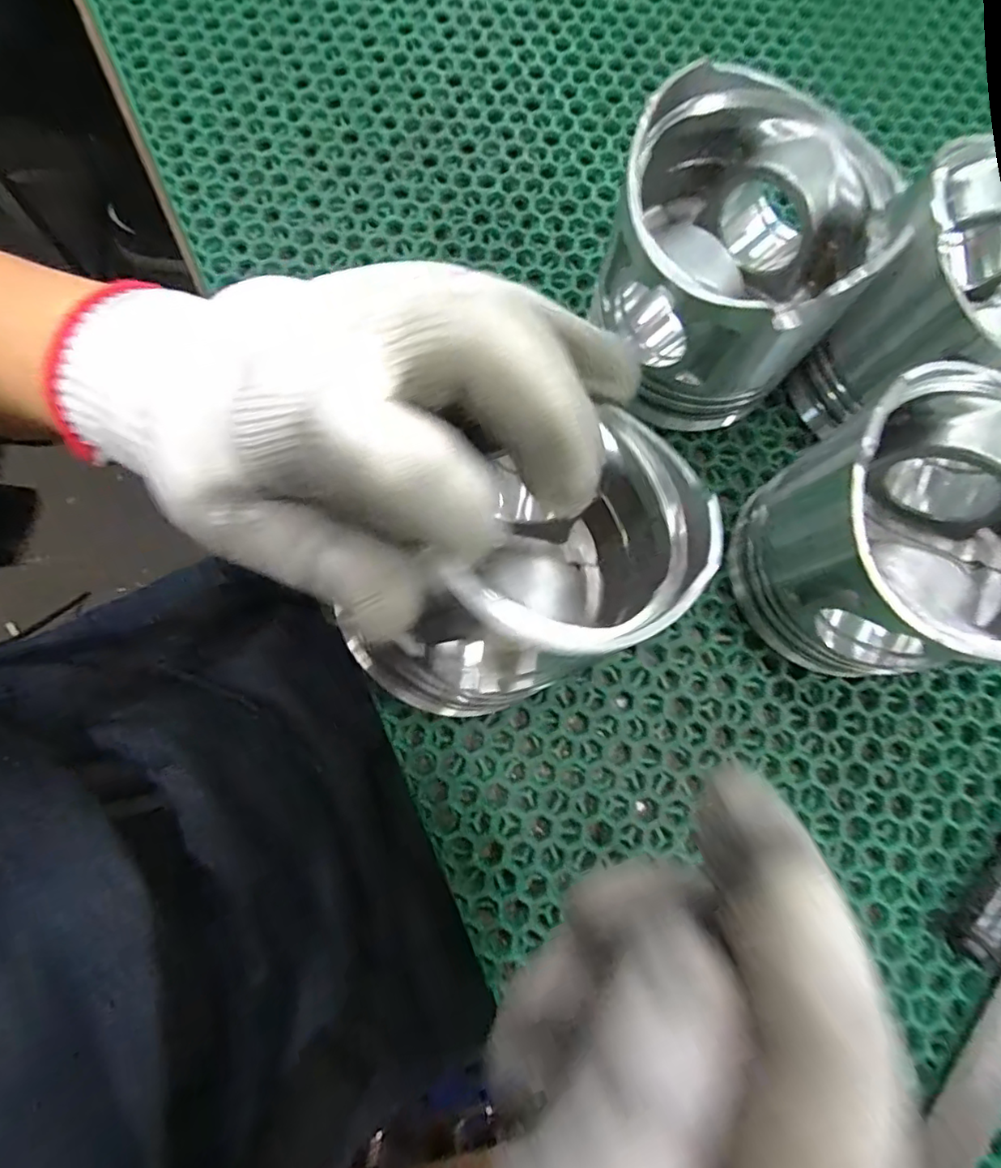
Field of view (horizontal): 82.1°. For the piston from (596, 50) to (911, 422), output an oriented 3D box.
[{"bbox_3d":[0.086,-0.118,0.229,0.101,0.090,0.102,17,78,2],"label":"piston"}]

